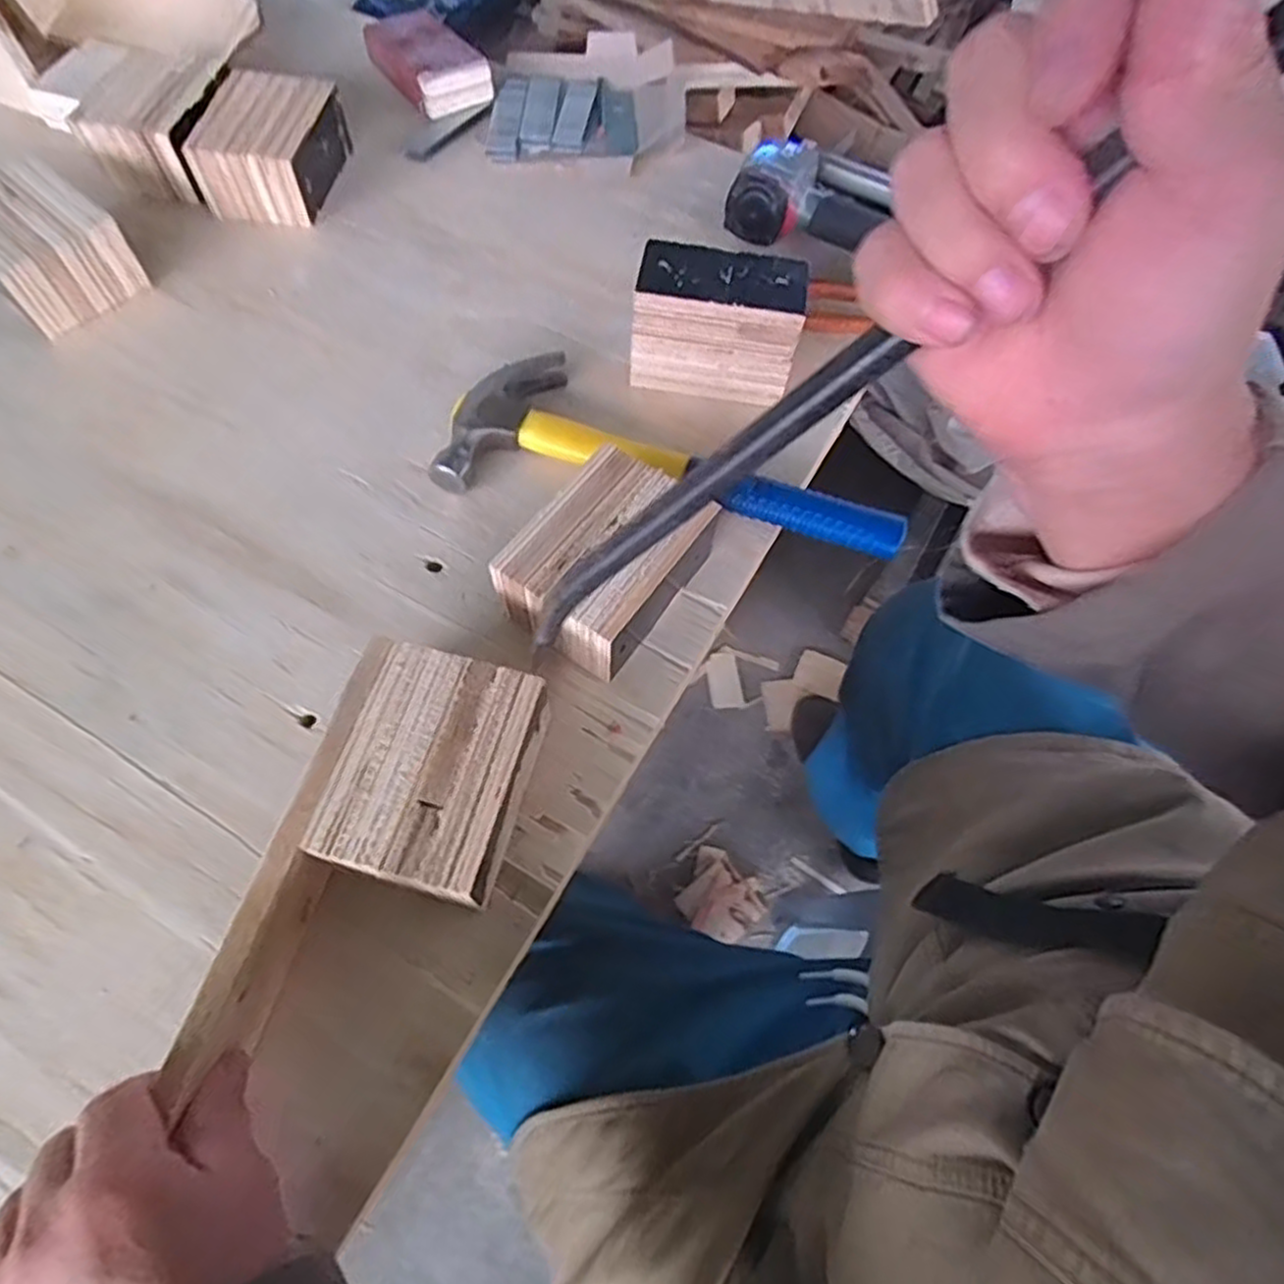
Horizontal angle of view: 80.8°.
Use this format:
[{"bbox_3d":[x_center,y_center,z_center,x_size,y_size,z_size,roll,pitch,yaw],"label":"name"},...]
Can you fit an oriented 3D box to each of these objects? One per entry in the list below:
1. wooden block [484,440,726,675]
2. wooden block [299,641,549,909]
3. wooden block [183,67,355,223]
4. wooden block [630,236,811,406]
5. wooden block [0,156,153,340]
[{"bbox_3d":[-0.020,-0.051,0.486,0.090,0.063,0.123,30,66,13],"label":"wooden block"},{"bbox_3d":[-0.110,0.078,0.420,0.094,0.067,0.122,15,62,5],"label":"wooden block"},{"bbox_3d":[-0.328,-0.440,0.669,0.102,0.058,0.121,8,63,2],"label":"wooden block"},{"bbox_3d":[0.057,-0.236,0.567,0.120,0.089,0.064,11,63,4],"label":"wooden block"},{"bbox_3d":[-0.478,-0.318,0.602,0.122,0.063,0.095,40,69,17],"label":"wooden block"}]

